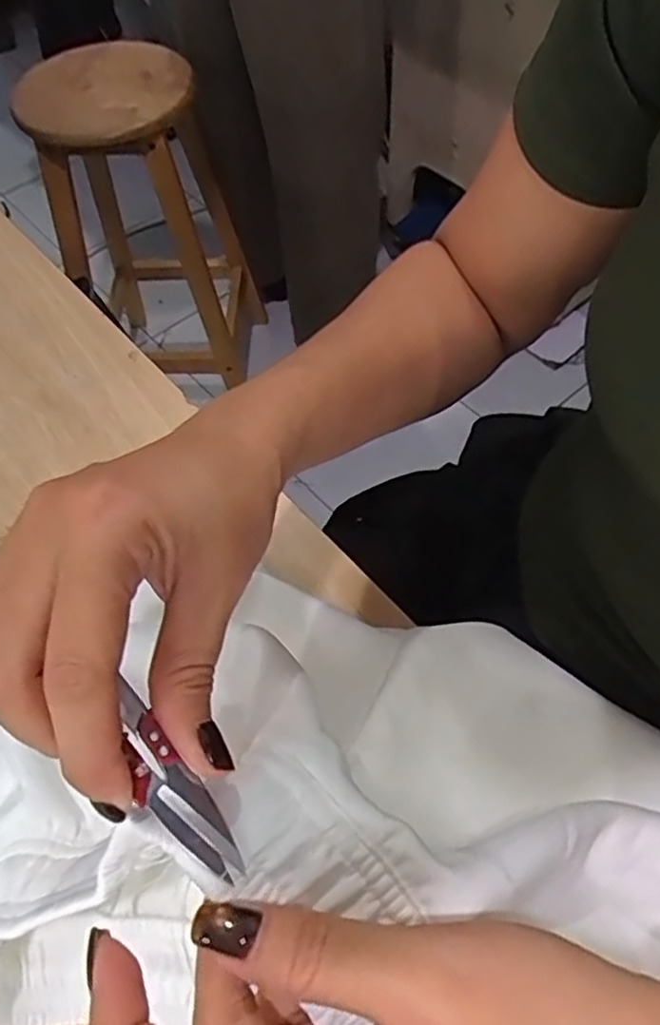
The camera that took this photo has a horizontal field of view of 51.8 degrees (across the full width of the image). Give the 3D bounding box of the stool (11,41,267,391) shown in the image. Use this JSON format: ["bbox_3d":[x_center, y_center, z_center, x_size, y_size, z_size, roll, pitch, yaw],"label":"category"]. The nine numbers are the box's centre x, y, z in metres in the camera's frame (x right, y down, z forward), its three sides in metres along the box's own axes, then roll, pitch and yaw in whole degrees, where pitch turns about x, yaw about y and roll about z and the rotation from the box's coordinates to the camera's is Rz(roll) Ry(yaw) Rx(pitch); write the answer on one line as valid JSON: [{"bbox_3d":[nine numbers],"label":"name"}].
[{"bbox_3d":[-0.331,-0.514,1.274,0.356,0.644,0.373,-8,58,-4],"label":"stool"}]

